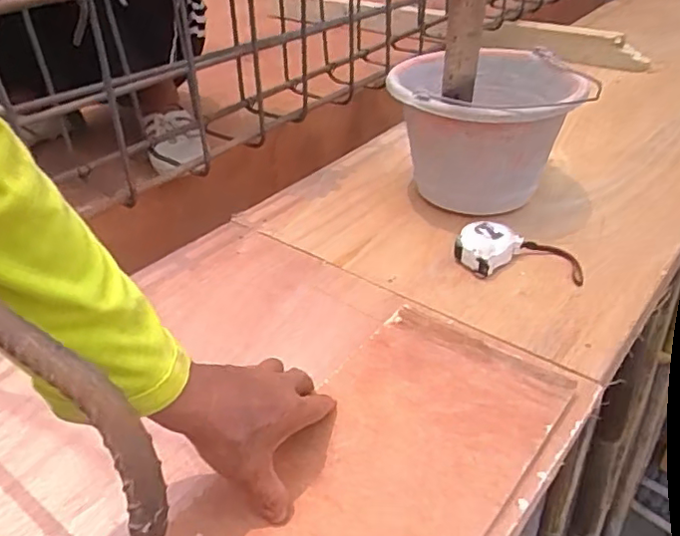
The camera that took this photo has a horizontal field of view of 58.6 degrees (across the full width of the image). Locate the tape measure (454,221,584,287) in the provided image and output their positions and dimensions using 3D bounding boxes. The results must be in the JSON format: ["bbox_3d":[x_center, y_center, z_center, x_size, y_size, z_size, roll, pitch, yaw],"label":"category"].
[{"bbox_3d":[0.210,-0.015,0.720,0.147,0.039,0.098,7,34,-7],"label":"tape measure"}]

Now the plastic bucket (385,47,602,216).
[{"bbox_3d":[0.193,-0.187,0.809,0.229,0.144,0.230,-2,35,2],"label":"plastic bucket"}]

